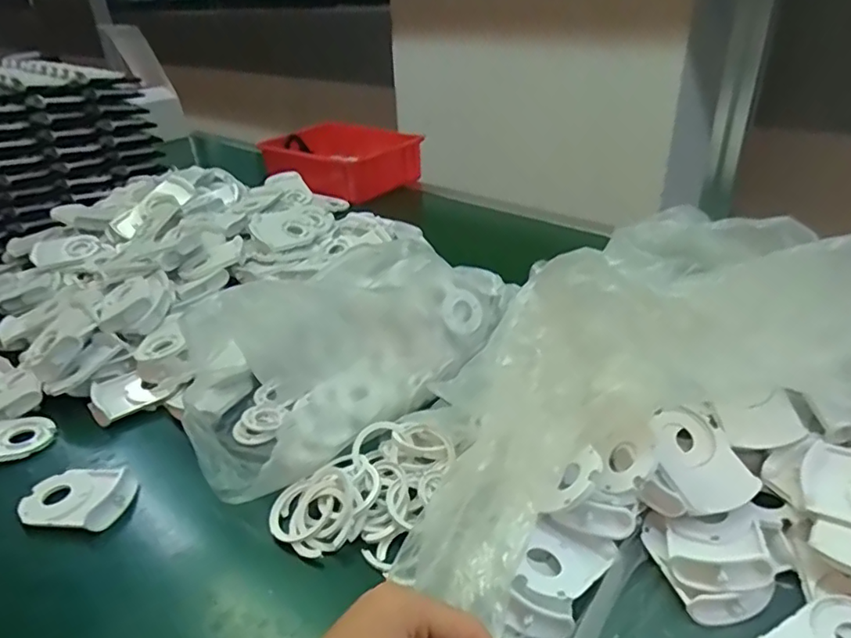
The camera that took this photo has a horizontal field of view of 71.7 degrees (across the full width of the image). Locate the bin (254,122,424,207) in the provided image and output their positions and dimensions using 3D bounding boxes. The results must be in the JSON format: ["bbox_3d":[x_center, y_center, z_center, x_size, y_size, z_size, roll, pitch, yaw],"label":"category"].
[{"bbox_3d":[-0.175,-0.327,1.221,0.232,0.099,0.281,-22,35,-29],"label":"bin"}]

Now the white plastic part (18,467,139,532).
[{"bbox_3d":[-0.280,0.145,0.476,0.082,0.015,0.059,0,30,7],"label":"white plastic part"}]

